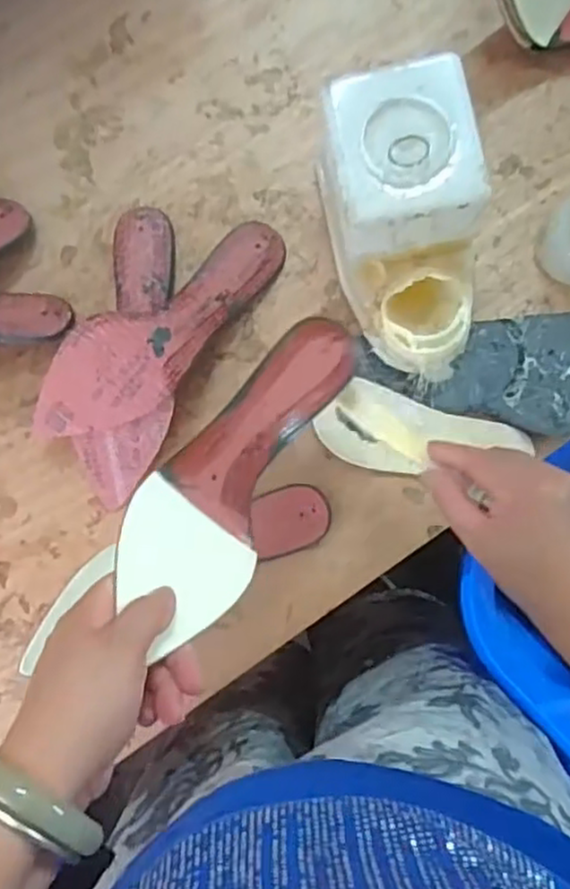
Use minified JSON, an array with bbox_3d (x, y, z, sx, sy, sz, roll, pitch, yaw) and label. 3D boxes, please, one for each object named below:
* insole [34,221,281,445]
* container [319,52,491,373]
[{"bbox_3d":[-0.097,-0.086,0.577,0.250,0.068,0.081,-39,83,0],"label":"insole"},{"bbox_3d":[0.093,-0.163,0.542,0.112,0.121,0.201,-9,84,4],"label":"container"}]

